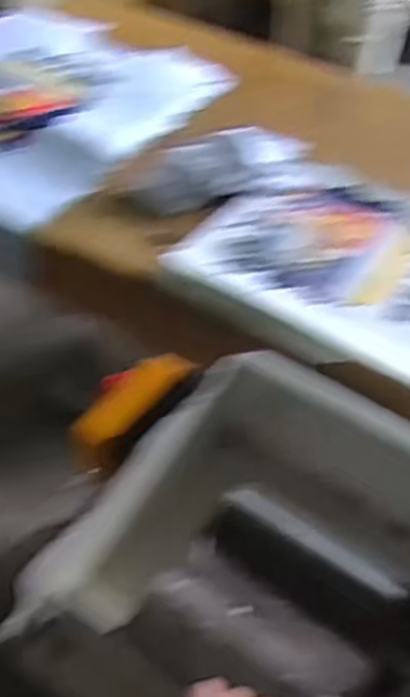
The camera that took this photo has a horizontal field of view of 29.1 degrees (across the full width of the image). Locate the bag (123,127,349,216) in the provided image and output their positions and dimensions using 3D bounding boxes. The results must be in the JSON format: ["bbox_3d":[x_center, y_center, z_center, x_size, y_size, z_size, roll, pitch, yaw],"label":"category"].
[{"bbox_3d":[0.031,-0.295,1.197,0.291,0.065,0.192,-18,49,-19],"label":"bag"}]

